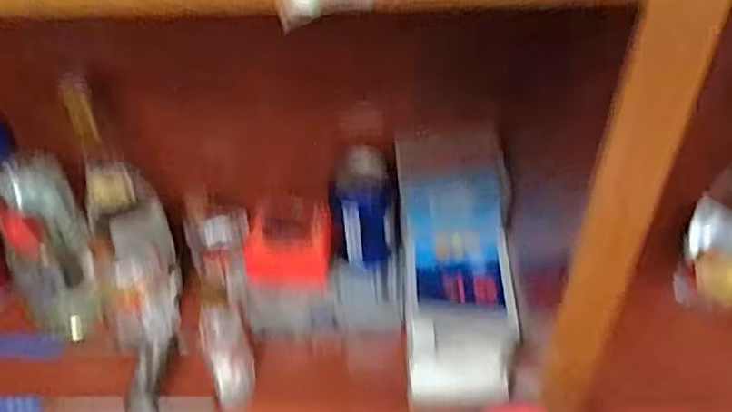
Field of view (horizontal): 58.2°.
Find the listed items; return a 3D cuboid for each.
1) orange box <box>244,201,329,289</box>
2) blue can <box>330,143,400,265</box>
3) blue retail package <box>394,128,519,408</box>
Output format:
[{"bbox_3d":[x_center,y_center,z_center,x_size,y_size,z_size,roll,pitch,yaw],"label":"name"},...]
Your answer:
[{"bbox_3d":[-0.078,0.038,0.677,0.081,0.042,0.079,1,44,4],"label":"orange box"},{"bbox_3d":[-0.002,0.003,0.640,0.060,0.103,0.060,-1,44,1],"label":"blue can"},{"bbox_3d":[0.081,0.056,0.586,0.094,0.045,0.244,-2,84,1],"label":"blue retail package"}]

